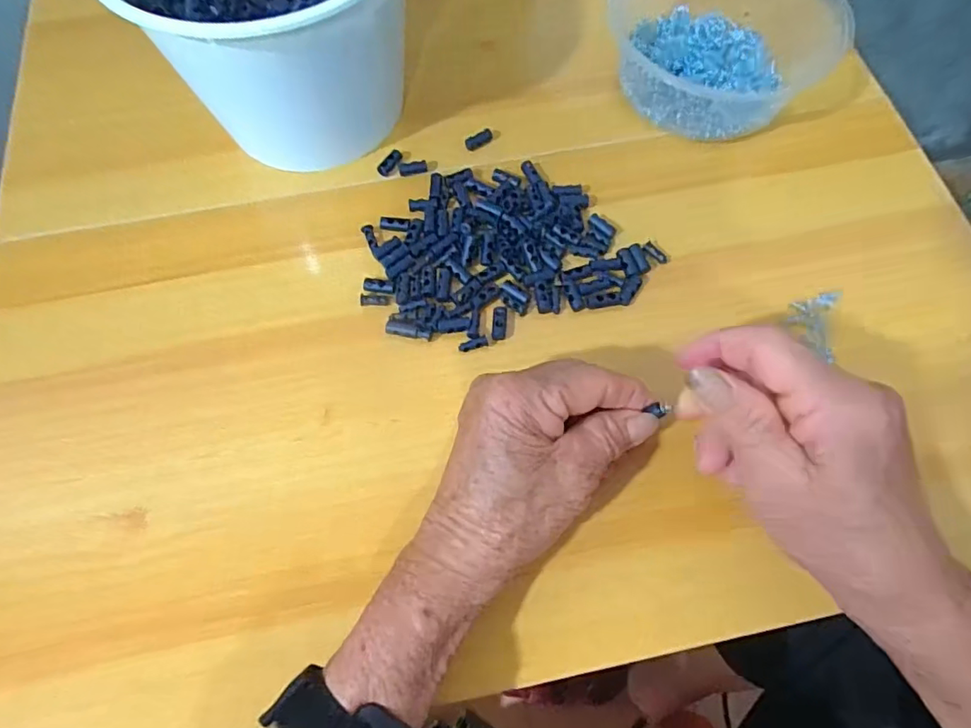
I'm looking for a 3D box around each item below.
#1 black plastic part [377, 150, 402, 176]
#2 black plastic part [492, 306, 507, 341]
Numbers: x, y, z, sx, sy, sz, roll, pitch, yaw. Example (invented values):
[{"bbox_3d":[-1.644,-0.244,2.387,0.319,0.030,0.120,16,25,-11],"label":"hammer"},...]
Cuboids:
[{"bbox_3d":[-0.060,-0.128,0.343,0.006,0.004,0.018,36,74,13],"label":"black plastic part"},{"bbox_3d":[0.008,-0.024,0.303,0.008,0.004,0.019,4,68,1],"label":"black plastic part"}]

